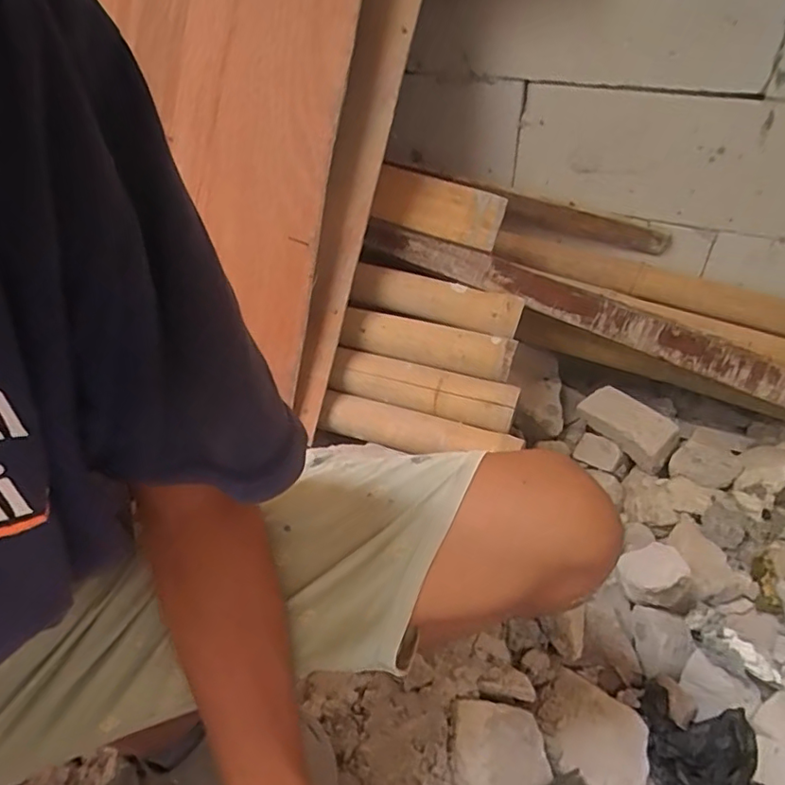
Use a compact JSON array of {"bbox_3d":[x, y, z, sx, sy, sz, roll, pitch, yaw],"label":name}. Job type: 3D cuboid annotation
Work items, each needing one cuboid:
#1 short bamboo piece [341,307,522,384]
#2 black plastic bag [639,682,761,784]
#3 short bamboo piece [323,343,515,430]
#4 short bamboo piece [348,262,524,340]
[{"bbox_3d":[0.050,-0.080,0.905,0.302,0.048,0.063,13,36,19],"label":"short bamboo piece"},{"bbox_3d":[0.342,0.398,0.629,0.109,0.041,0.124,10,36,15],"label":"black plastic bag"},{"bbox_3d":[0.046,-0.008,0.890,0.311,0.053,0.059,13,36,19],"label":"short bamboo piece"},{"bbox_3d":[0.069,-0.154,0.918,0.280,0.026,0.076,17,74,20],"label":"short bamboo piece"}]

